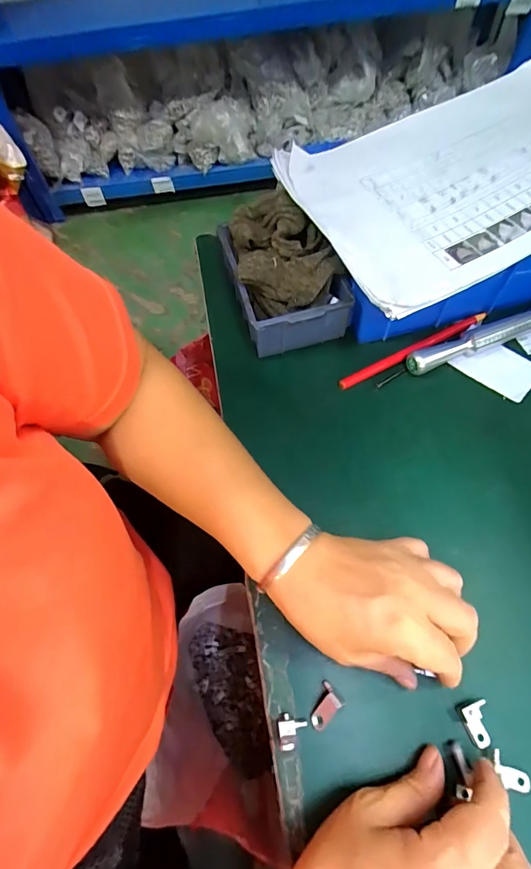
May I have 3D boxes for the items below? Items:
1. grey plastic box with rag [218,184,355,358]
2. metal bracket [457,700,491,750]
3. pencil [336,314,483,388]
[{"bbox_3d":[0.013,-0.154,0.380,0.095,0.078,0.145,-17,63,-6],"label":"grey plastic box with rag"},{"bbox_3d":[0.131,0.180,0.241,0.016,0.009,0.024,-9,62,-2],"label":"metal bracket"},{"bbox_3d":[0.143,-0.080,0.372,0.166,0.011,0.011,-25,64,-10],"label":"pencil"}]

